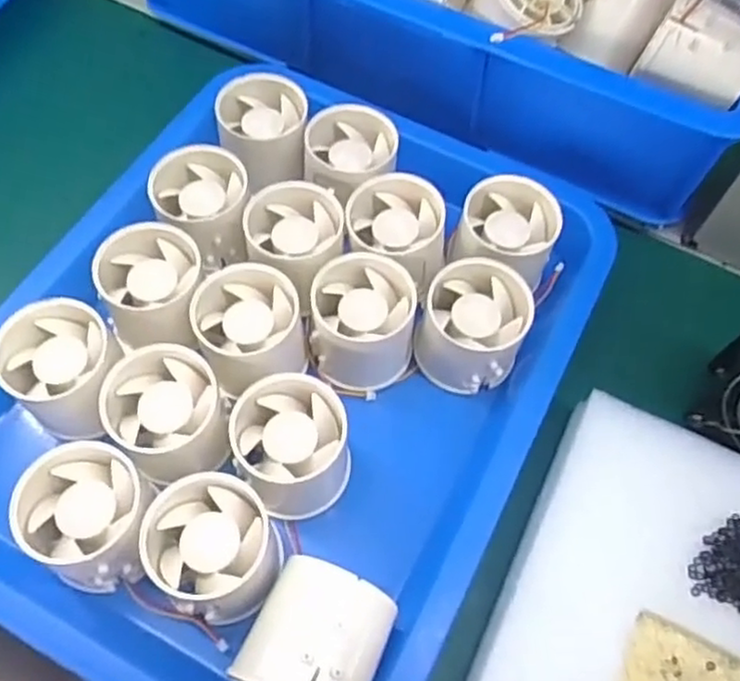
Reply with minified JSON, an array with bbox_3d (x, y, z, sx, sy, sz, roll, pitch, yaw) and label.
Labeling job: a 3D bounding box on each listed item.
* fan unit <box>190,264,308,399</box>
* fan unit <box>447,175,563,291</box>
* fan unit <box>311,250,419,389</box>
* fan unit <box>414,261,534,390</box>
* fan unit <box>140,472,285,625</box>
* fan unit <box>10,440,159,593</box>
[{"bbox_3d":[-0.060,-0.006,0.349,0.052,0.042,0.051,1,61,-2],"label":"fan unit"},{"bbox_3d":[0.074,-0.058,0.377,0.053,0.041,0.049,16,62,6],"label":"fan unit"},{"bbox_3d":[-0.003,-0.008,0.357,0.050,0.051,0.051,3,61,-1],"label":"fan unit"},{"bbox_3d":[0.053,-0.006,0.354,0.051,0.052,0.048,1,61,-2],"label":"fan unit"},{"bbox_3d":[-0.066,0.090,0.300,0.049,0.045,0.055,-30,67,-17],"label":"fan unit"},{"bbox_3d":[-0.119,0.077,0.302,0.057,0.042,0.055,4,61,0],"label":"fan unit"}]

